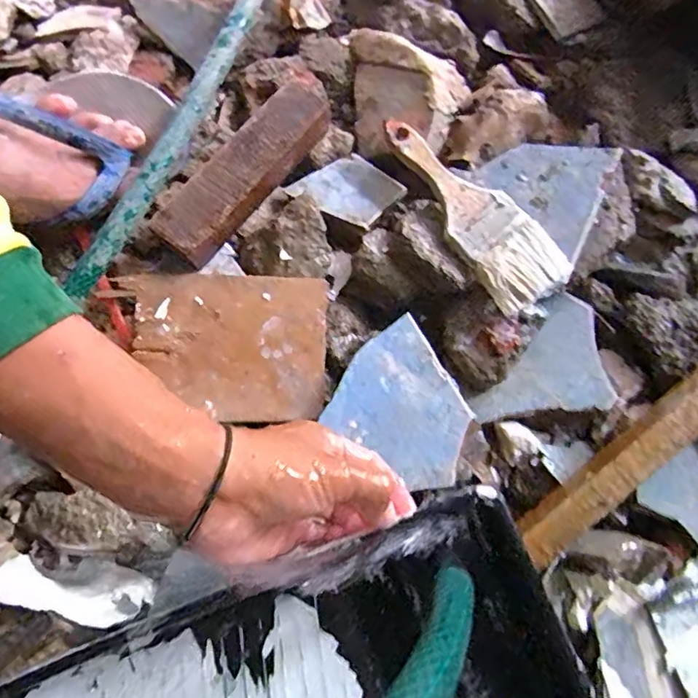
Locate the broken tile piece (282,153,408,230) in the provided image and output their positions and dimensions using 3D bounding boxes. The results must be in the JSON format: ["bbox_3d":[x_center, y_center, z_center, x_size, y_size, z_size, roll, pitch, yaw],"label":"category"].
[{"bbox_3d":[-0.001,-0.138,0.492,0.074,0.008,0.075,-40,78,-20],"label":"broken tile piece"}]

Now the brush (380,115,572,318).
[{"bbox_3d":[0.098,-0.117,0.461,0.061,0.023,0.188,-28,74,-17],"label":"brush"}]

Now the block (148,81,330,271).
[{"bbox_3d":[-0.084,-0.147,0.464,0.053,0.033,0.183,32,68,6],"label":"block"}]

